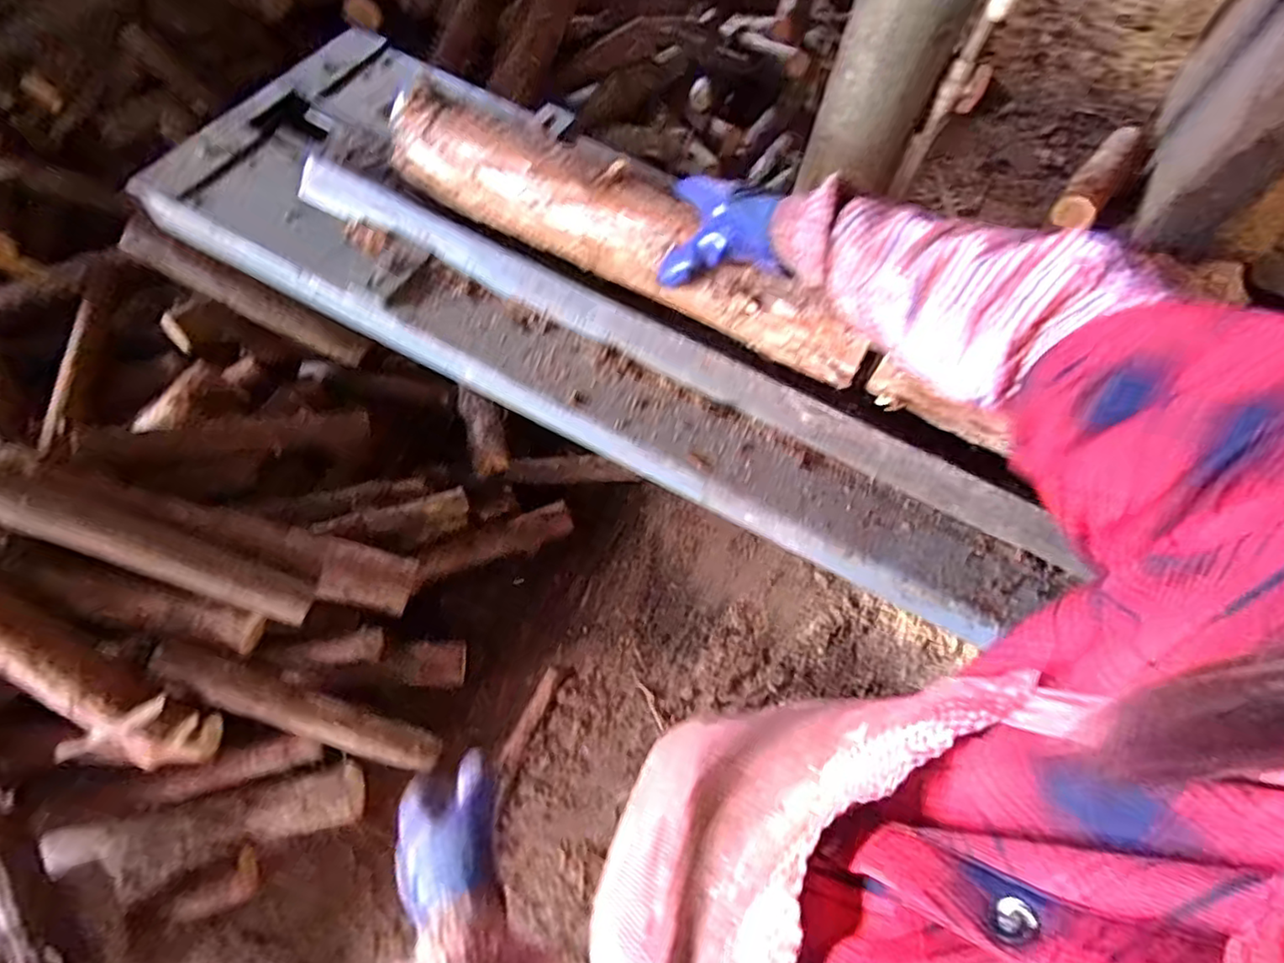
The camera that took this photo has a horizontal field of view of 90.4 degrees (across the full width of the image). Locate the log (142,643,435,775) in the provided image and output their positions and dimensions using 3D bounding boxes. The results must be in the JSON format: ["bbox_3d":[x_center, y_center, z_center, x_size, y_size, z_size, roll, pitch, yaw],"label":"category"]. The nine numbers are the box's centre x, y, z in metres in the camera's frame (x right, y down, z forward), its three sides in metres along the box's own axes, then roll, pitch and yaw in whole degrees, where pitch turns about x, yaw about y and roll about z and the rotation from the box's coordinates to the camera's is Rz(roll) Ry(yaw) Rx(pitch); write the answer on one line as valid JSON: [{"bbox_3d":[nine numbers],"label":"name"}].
[{"bbox_3d":[-0.602,0.410,1.142,0.495,0.088,0.075,28,61,-15],"label":"log"}]

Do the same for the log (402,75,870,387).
[{"bbox_3d":[-0.022,-0.236,0.605,0.495,0.083,0.071,31,64,9],"label":"log"}]

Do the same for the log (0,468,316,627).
[{"bbox_3d":[-0.804,0.108,1.056,0.512,0.083,0.087,27,60,-20],"label":"log"}]

